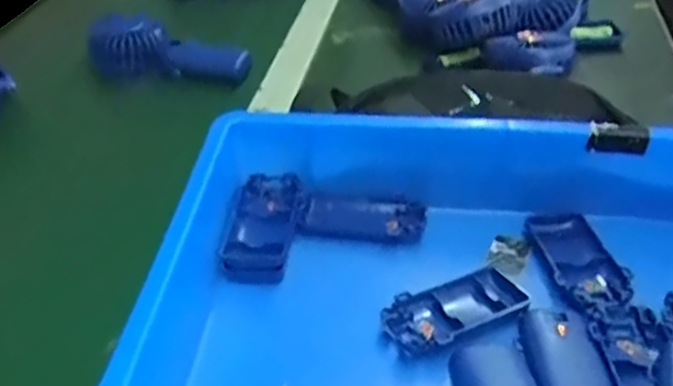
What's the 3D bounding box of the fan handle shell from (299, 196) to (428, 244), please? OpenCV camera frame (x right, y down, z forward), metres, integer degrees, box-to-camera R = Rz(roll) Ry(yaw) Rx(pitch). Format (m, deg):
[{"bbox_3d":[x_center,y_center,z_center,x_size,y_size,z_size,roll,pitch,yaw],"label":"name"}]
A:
[{"bbox_3d":[0.021,0.020,0.538,0.092,0.014,0.042,5,37,6],"label":"fan handle shell"}]

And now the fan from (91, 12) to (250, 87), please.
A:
[{"bbox_3d":[-0.181,-0.160,0.779,0.181,0.043,0.067,8,38,10],"label":"fan"}]

